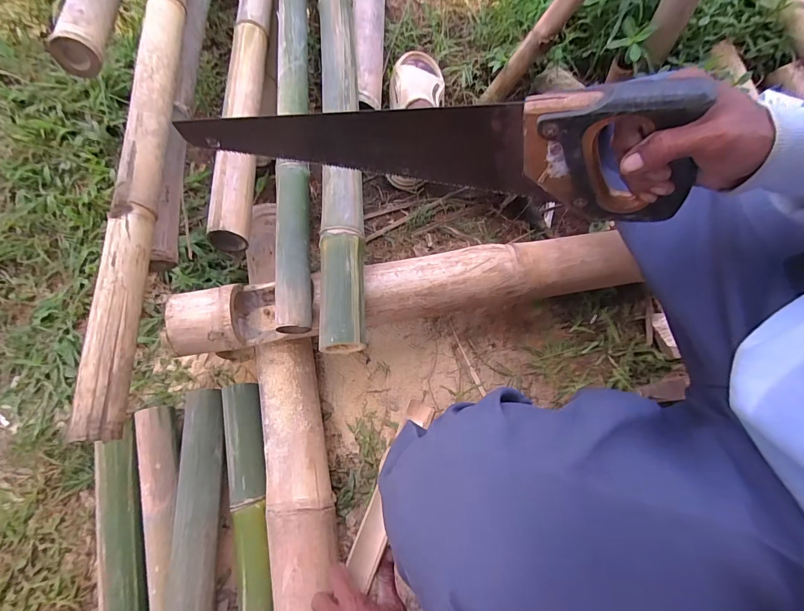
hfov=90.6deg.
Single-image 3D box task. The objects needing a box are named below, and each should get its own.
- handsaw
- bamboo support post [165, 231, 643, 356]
[{"bbox_3d":[0.000,-0.152,0.387,0.489,0.116,0.027,10,67,17],"label":"handsaw"},{"bbox_3d":[0.018,-0.021,0.590,0.663,0.072,0.092,-11,70,0],"label":"bamboo support post"}]

